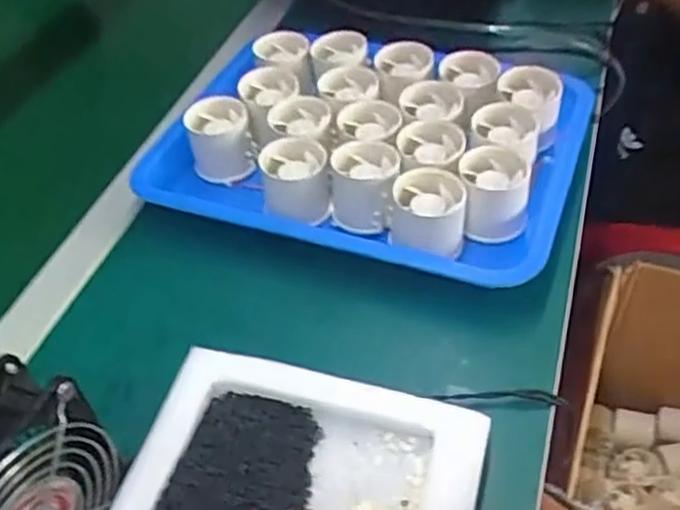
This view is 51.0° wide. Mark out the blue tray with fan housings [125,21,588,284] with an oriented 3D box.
[{"bbox_3d":[0.028,-0.101,0.579,0.306,0.059,0.256,13,49,18],"label":"blue tray with fan housings"}]

